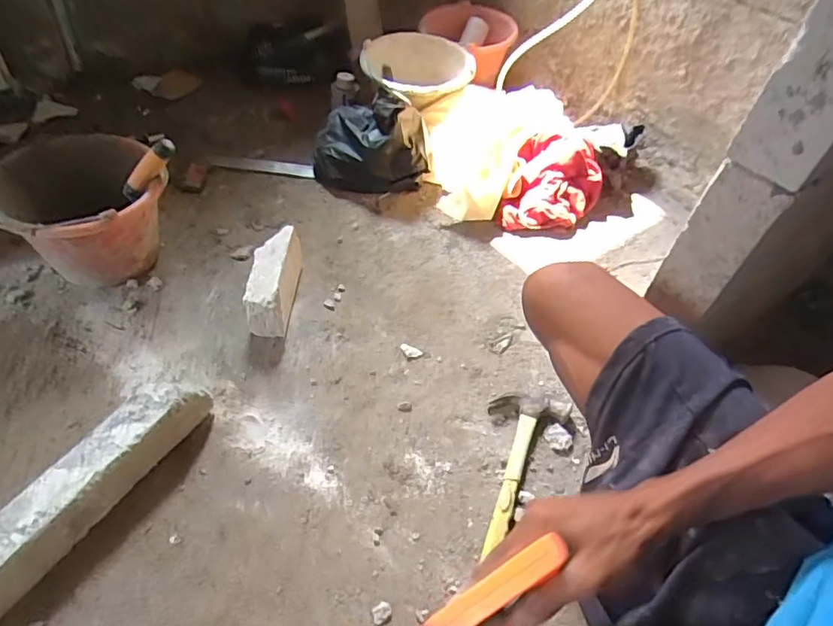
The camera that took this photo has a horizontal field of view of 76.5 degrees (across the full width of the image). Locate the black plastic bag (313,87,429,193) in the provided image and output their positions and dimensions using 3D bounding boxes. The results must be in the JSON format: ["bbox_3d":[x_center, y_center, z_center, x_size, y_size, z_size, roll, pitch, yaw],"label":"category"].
[{"bbox_3d":[-0.101,-0.369,1.105,0.227,0.161,0.199,-3,49,-8],"label":"black plastic bag"}]

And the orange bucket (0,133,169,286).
[{"bbox_3d":[-0.529,-0.149,0.864,0.237,0.176,0.206,-6,49,-14],"label":"orange bucket"}]

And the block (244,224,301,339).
[{"bbox_3d":[-0.231,-0.056,0.867,0.074,0.081,0.189,-2,49,-8],"label":"block"}]

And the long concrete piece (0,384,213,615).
[{"bbox_3d":[-0.400,0.224,0.606,0.062,0.082,0.378,27,52,17],"label":"long concrete piece"}]

